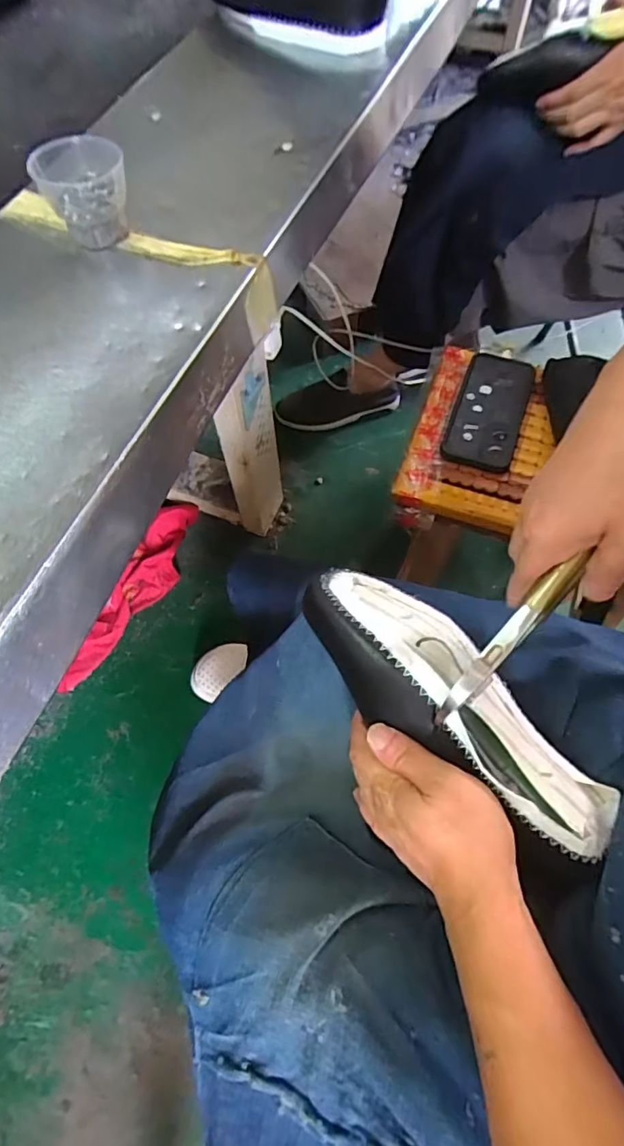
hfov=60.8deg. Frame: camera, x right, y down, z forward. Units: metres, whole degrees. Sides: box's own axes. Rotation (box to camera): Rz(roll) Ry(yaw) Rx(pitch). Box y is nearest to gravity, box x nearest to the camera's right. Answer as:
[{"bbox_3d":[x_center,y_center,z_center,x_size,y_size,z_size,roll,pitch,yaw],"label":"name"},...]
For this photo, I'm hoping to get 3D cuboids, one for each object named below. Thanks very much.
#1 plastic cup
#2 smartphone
[{"bbox_3d":[-0.168,-0.282,0.396,0.056,0.053,0.051,0,65,0],"label":"plastic cup"},{"bbox_3d":[0.214,-0.199,0.637,0.078,0.016,0.176,20,67,10],"label":"smartphone"}]

